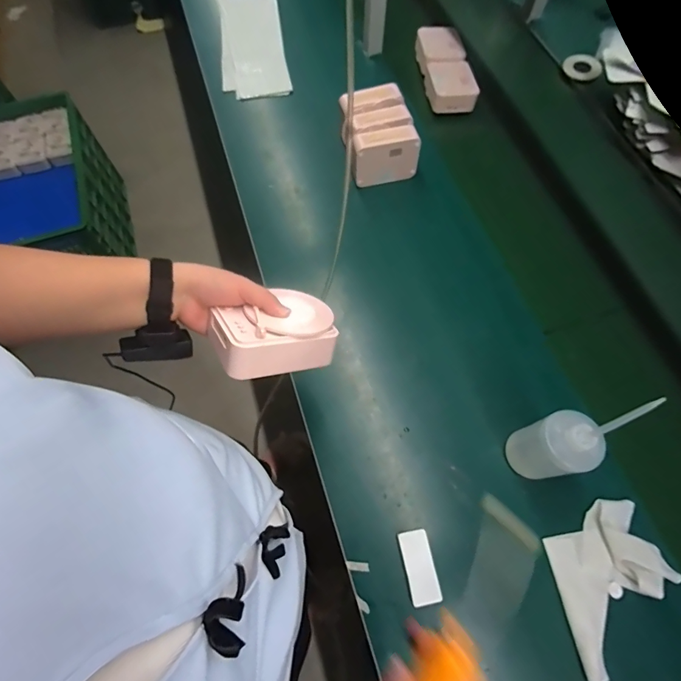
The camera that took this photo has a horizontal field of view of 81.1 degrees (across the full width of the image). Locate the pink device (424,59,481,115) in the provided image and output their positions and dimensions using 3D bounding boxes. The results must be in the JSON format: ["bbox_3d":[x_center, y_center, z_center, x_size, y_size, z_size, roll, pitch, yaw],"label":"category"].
[{"bbox_3d":[0.253,-0.581,0.916,0.108,0.042,0.130,-3,67,-1],"label":"pink device"}]

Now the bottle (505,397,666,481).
[{"bbox_3d":[0.298,0.135,0.525,0.080,0.239,0.075,0,67,0],"label":"bottle"}]

